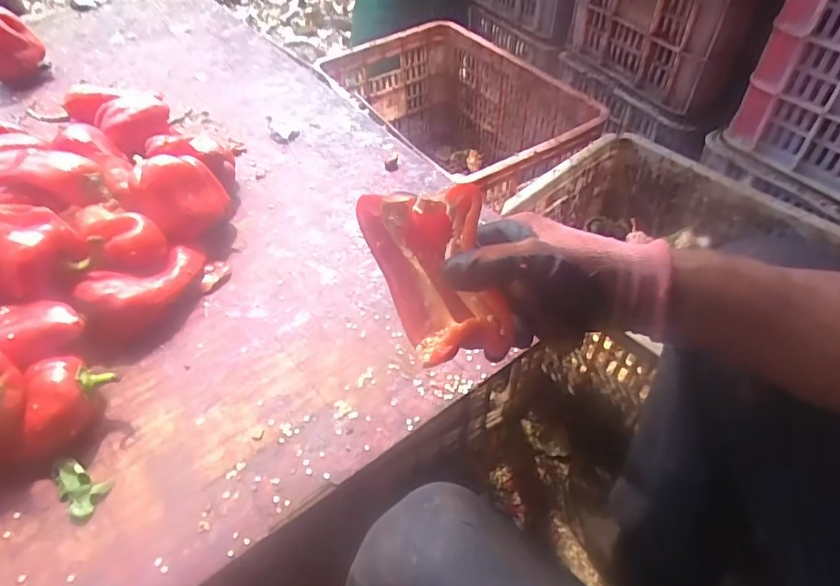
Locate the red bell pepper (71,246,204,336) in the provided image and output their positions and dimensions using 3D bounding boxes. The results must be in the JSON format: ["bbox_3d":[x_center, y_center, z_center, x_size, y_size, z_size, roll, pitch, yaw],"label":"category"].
[{"bbox_3d":[-0.269,-0.005,0.515,0.119,0.062,0.086,-33,56,-24],"label":"red bell pepper"}]

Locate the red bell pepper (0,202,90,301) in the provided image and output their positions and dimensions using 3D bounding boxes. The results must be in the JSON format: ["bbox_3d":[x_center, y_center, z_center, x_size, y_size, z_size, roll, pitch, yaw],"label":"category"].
[{"bbox_3d":[-0.382,-0.043,0.461,0.128,0.062,0.073,-1,50,0],"label":"red bell pepper"}]

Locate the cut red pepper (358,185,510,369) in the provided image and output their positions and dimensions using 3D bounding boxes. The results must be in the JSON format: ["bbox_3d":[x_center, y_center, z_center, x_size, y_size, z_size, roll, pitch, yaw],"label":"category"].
[{"bbox_3d":[0.015,-0.014,0.360,0.080,0.060,0.123,-19,90,9],"label":"cut red pepper"}]

